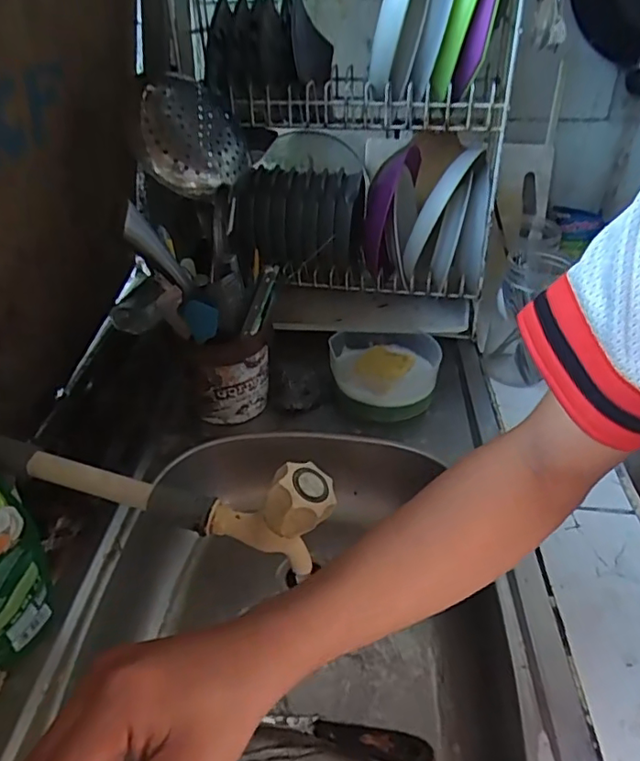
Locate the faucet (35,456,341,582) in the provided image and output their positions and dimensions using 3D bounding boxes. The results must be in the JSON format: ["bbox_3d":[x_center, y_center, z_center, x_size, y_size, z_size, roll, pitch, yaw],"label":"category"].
[{"bbox_3d":[-0.115,0.091,0.462,0.259,0.093,0.049,11,36,14],"label":"faucet"}]

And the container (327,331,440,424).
[{"bbox_3d":[0.088,-0.019,0.776,0.141,0.060,0.154,-2,34,-5],"label":"container"}]

